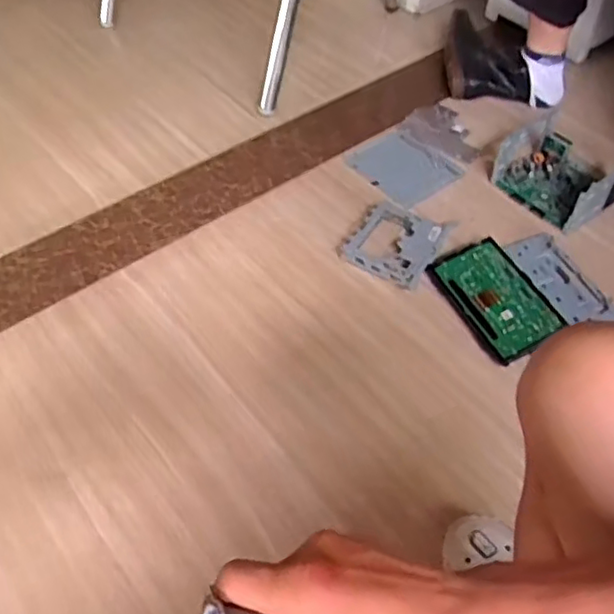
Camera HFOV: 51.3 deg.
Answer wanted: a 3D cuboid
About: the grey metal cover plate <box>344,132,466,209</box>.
[{"bbox_3d":[0.189,-0.276,1.232,0.150,0.012,0.186,-34,58,-23],"label":"grey metal cover plate"}]

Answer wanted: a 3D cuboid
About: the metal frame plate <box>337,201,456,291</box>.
[{"bbox_3d":[0.146,-0.113,1.070,0.141,0.033,0.151,24,55,19],"label":"metal frame plate"}]

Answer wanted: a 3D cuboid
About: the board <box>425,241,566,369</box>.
[{"bbox_3d":[0.297,-0.020,0.998,0.125,0.022,0.208,-22,54,-16],"label":"board"}]

